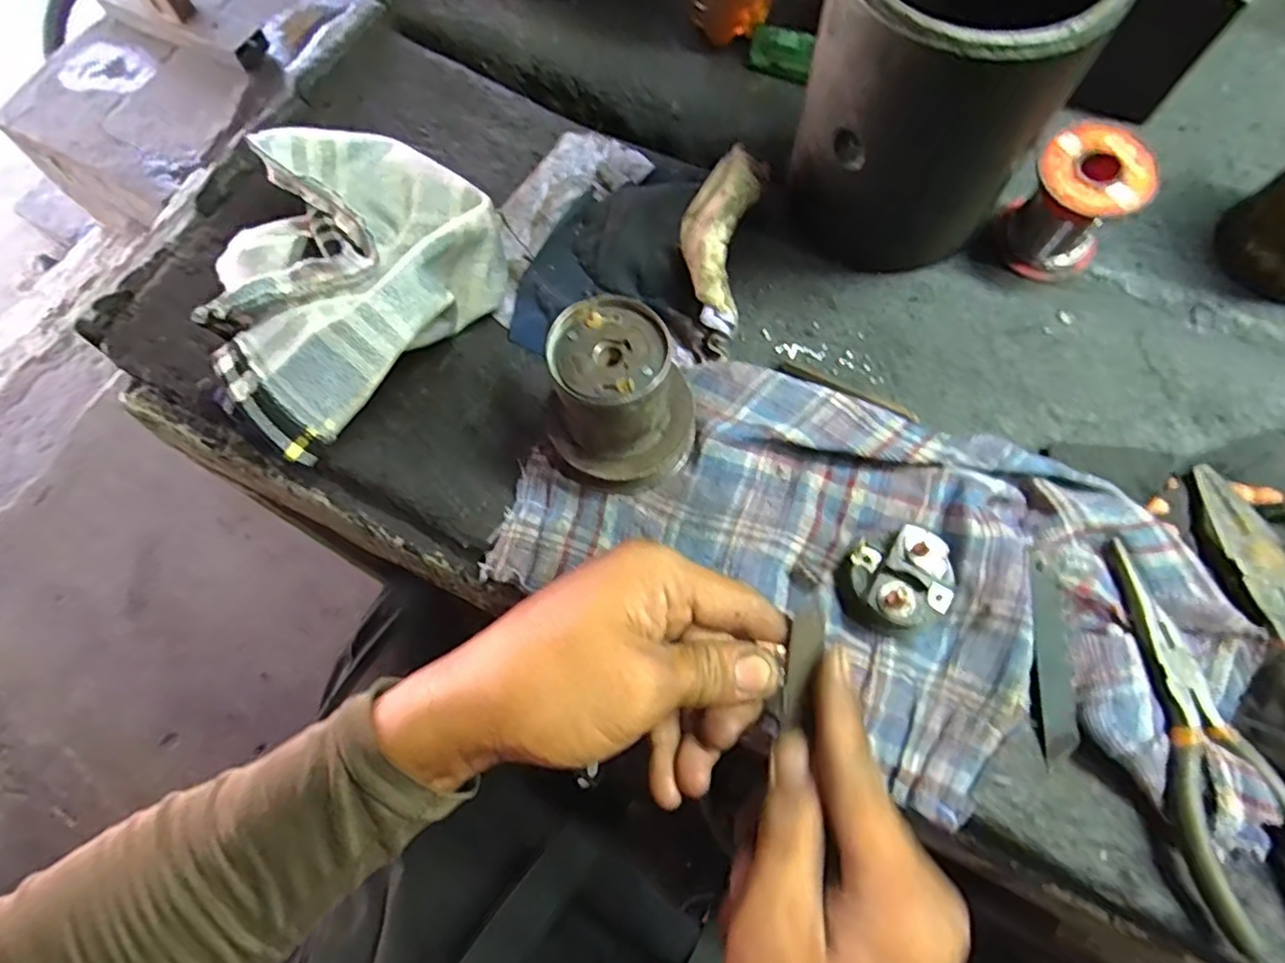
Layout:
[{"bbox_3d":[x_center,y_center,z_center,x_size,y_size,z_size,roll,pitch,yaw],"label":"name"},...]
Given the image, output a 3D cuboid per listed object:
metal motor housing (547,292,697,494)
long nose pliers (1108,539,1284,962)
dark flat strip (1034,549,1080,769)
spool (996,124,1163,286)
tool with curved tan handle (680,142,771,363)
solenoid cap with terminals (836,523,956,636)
[{"bbox_3d":[-0.011,-0.036,0.289,0.060,0.068,0.060,0,70,1],"label":"metal motor housing"},{"bbox_3d":[0.228,0.099,0.259,0.045,0.010,0.150,-5,70,-1],"label":"long nose pliers"},{"bbox_3d":[0.178,0.075,0.276,0.014,0.004,0.087,-1,73,26],"label":"dark flat strip"},{"bbox_3d":[0.219,-0.140,0.327,0.050,0.056,0.050,0,70,1],"label":"spool"},{"bbox_3d":[0.039,-0.119,0.330,0.039,0.023,0.105,7,90,4],"label":"tool with curved tan handle"},{"bbox_3d":[0.112,0.044,0.278,0.048,0.026,0.041,-16,70,-5],"label":"solenoid cap with terminals"}]

